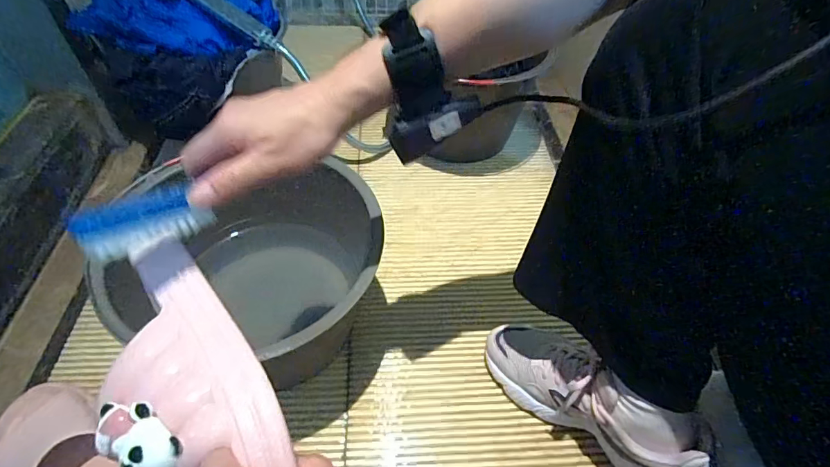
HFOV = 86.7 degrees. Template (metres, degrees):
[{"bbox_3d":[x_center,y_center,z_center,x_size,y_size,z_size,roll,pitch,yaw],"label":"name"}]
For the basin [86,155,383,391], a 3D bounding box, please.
[{"bbox_3d":[-0.146,0.052,0.503,0.215,0.185,0.247,10,51,5],"label":"basin"}]

